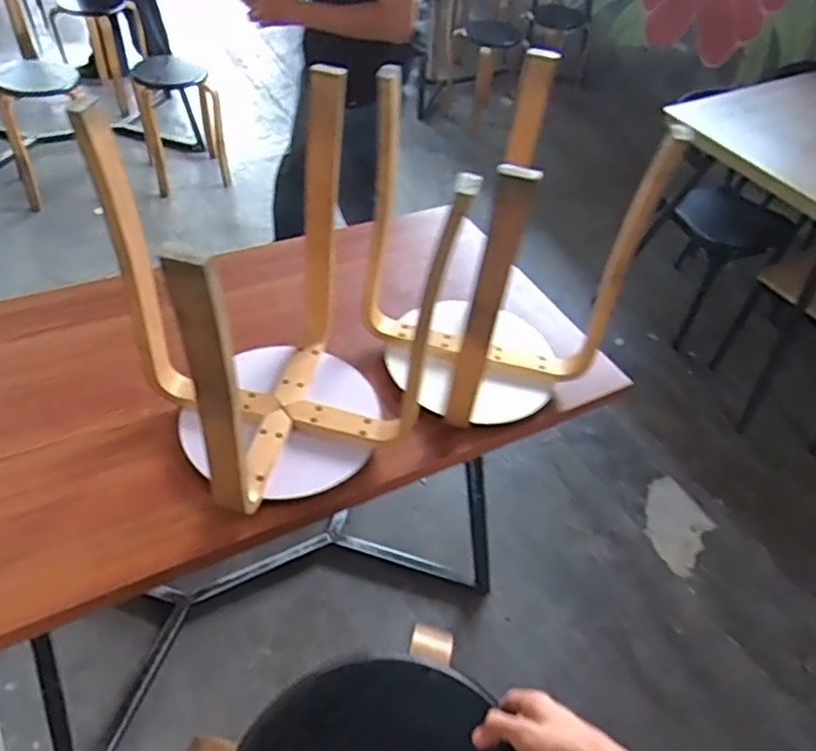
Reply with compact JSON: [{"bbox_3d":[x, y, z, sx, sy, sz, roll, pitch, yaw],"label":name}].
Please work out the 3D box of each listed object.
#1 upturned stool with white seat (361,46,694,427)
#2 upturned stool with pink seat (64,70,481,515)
[{"bbox_3d":[0.123,-0.172,0.917,0.298,0.435,0.300,-25,55,-26],"label":"upturned stool with white seat"},{"bbox_3d":[-0.160,-0.090,0.788,0.311,0.431,0.319,-23,54,-24],"label":"upturned stool with pink seat"}]

